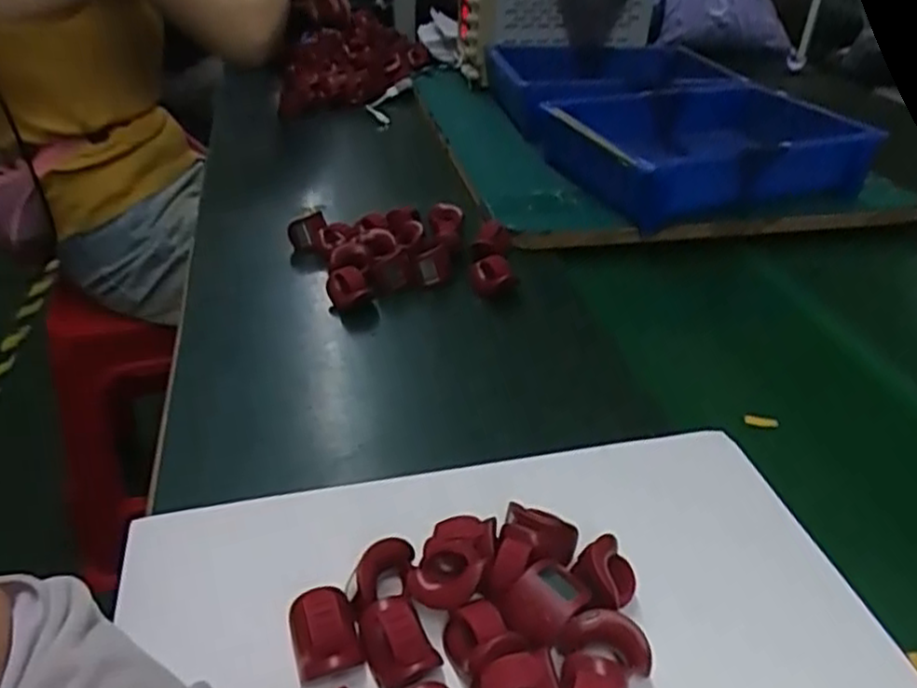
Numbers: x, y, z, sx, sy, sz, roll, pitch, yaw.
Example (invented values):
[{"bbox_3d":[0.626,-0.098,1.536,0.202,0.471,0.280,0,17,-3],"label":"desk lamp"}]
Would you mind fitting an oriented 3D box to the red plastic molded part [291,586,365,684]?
[{"bbox_3d":[-0.062,0.134,0.338,0.029,0.020,0.036,-10,36,-17],"label":"red plastic molded part"}]

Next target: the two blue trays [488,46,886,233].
[{"bbox_3d":[0.222,-0.279,0.893,0.309,0.088,0.476,-8,35,-14],"label":"two blue trays"}]

